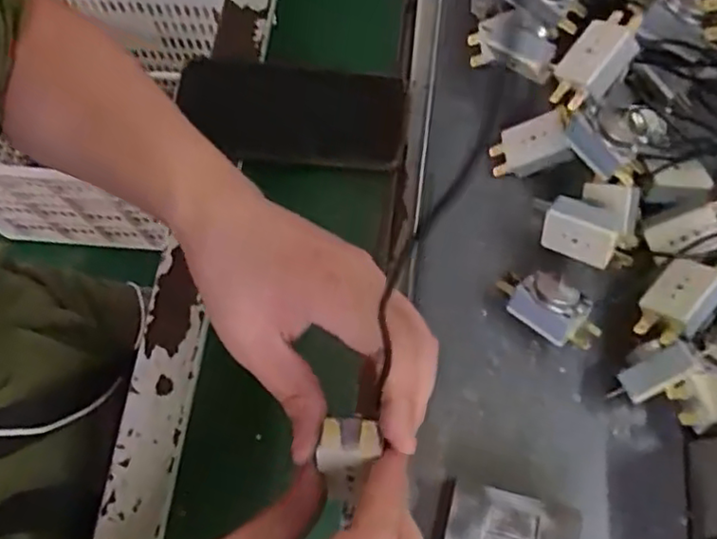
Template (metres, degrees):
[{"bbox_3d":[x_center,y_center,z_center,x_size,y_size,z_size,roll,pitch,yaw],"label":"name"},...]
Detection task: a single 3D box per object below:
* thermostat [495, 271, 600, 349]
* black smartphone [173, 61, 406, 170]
[{"bbox_3d":[0.107,0.020,0.361,0.058,0.027,0.030,41,76,15],"label":"thermostat"},{"bbox_3d":[-0.046,-0.113,0.461,0.160,0.013,0.070,9,70,5],"label":"black smartphone"}]

